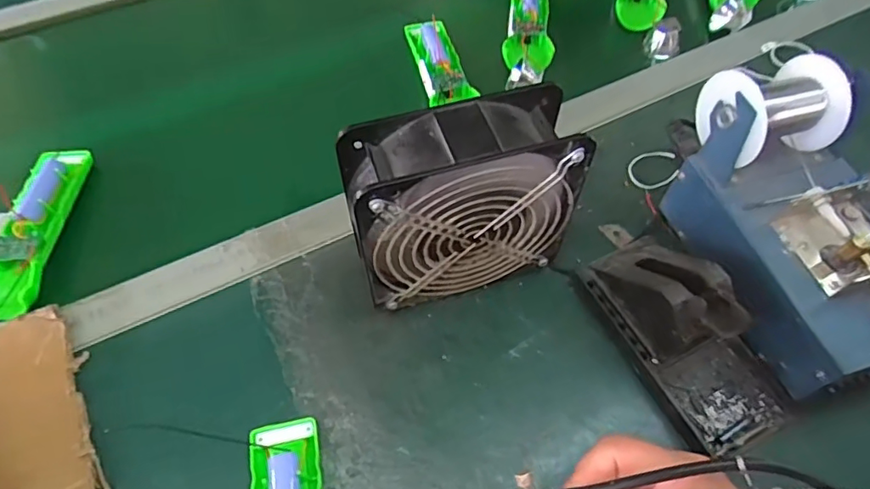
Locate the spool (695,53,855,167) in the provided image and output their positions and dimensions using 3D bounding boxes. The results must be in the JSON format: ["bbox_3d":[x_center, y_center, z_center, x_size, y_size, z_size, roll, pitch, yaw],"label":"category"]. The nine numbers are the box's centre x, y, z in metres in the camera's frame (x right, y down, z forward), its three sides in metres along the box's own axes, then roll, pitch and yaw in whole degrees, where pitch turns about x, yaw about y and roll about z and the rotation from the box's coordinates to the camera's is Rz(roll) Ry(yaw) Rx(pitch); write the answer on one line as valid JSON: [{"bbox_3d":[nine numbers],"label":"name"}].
[{"bbox_3d":[0.235,-0.096,0.373,0.076,0.056,0.070,-16,58,-10],"label":"spool"}]

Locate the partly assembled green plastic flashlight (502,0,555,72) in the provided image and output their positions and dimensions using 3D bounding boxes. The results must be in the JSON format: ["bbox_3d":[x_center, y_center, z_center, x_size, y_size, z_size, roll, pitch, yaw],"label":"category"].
[{"bbox_3d":[0.102,-0.250,0.590,0.051,0.021,0.166,4,56,3],"label":"partly assembled green plastic flashlight"}]

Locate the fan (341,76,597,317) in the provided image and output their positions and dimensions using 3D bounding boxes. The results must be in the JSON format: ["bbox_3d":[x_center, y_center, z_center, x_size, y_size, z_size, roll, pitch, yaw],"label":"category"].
[{"bbox_3d":[0.018,-0.024,0.372,0.146,0.151,0.058,-17,58,-9],"label":"fan"}]

